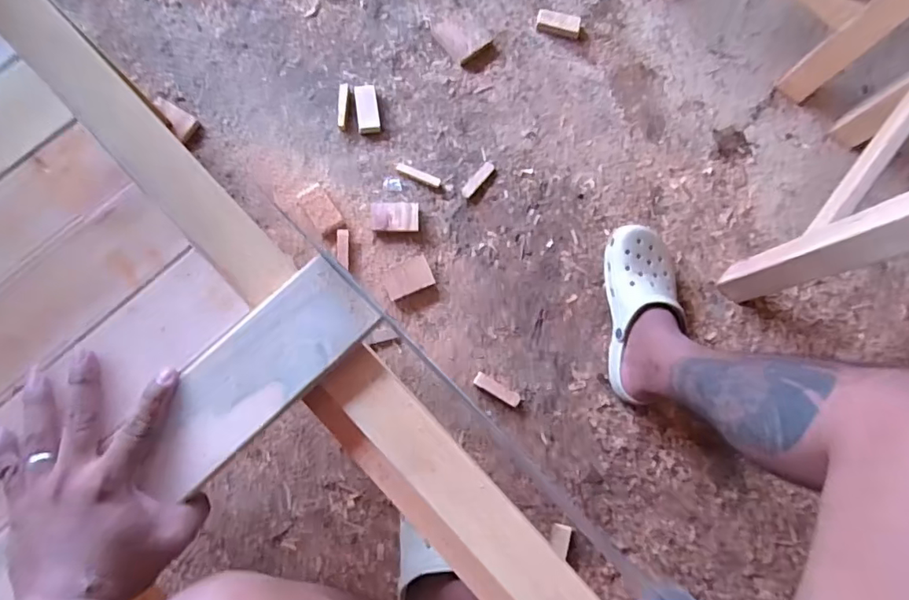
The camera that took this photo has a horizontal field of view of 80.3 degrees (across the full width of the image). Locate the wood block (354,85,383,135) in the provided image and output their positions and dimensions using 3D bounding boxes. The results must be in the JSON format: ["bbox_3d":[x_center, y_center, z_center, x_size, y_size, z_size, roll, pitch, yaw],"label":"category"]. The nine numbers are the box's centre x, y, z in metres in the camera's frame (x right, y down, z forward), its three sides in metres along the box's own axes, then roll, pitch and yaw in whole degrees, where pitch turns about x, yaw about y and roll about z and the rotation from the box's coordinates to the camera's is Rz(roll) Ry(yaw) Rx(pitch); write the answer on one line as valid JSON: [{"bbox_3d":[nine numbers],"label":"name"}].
[{"bbox_3d":[-0.145,-0.319,0.904,0.038,0.018,0.079,-7,81,-4],"label":"wood block"}]

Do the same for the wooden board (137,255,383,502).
[{"bbox_3d":[-0.156,0.057,0.421,0.078,0.018,0.203,43,83,4],"label":"wooden board"}]

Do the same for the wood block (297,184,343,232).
[{"bbox_3d":[-0.216,-0.148,0.873,0.042,0.015,0.081,-34,84,-8],"label":"wood block"}]

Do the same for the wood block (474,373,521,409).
[{"bbox_3d":[0.066,0.137,0.831,0.076,0.016,0.023,29,80,2],"label":"wood block"}]

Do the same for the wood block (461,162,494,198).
[{"bbox_3d":[0.040,-0.201,0.902,0.022,0.008,0.074,39,81,4],"label":"wood block"}]

